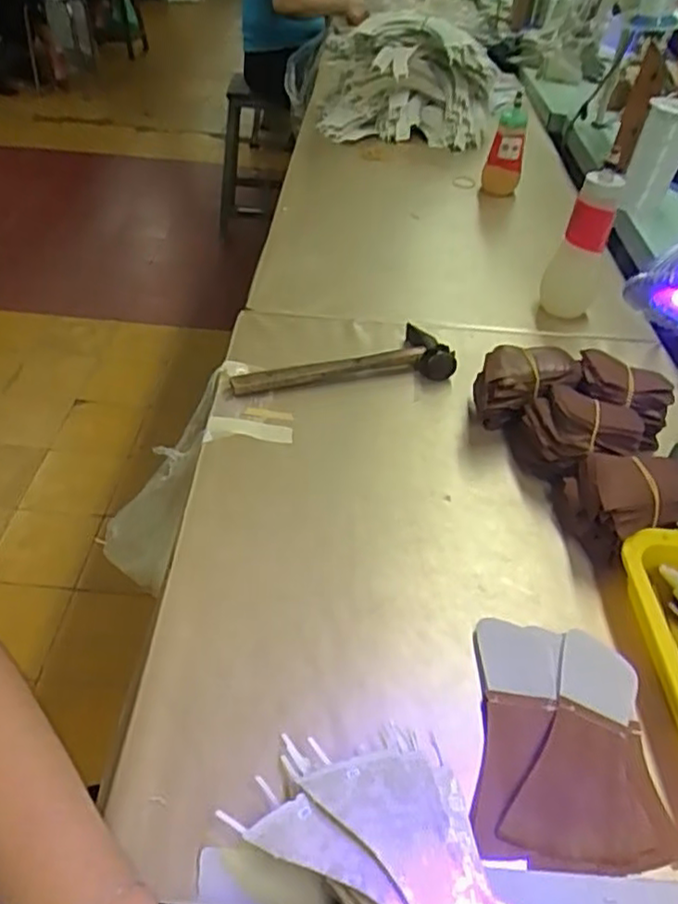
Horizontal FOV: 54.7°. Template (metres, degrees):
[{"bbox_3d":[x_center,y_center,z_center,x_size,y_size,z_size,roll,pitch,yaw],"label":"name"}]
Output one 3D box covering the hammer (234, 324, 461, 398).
[{"bbox_3d":[0.001,-0.105,0.731,0.242,0.034,0.087,-7,43,-13],"label":"hammer"}]

